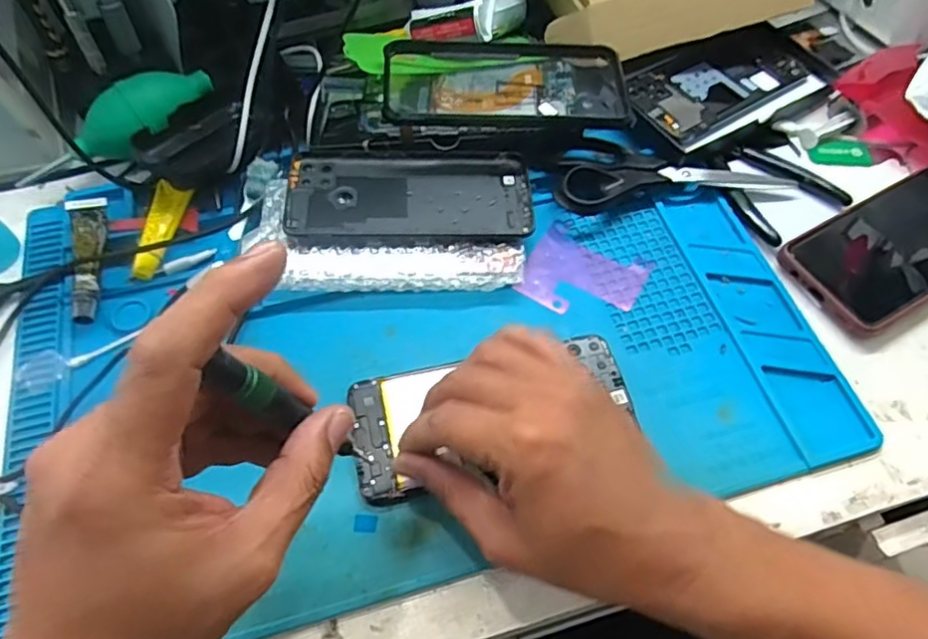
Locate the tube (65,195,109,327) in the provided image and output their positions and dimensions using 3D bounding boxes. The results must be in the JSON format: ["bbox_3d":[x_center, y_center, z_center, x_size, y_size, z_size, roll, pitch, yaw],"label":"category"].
[{"bbox_3d":[-0.242,-0.039,0.406,0.022,0.022,0.088,-13,60,-8],"label":"tube"}]

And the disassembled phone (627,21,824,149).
[{"bbox_3d":[0.210,-0.185,0.493,0.168,0.017,0.083,-27,66,-14],"label":"disassembled phone"}]

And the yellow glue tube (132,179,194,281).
[{"bbox_3d":[-0.203,-0.058,0.415,0.022,0.015,0.070,11,60,6],"label":"yellow glue tube"}]

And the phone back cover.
[{"bbox_3d":[-0.037,-0.086,0.428,0.163,0.007,0.073,-1,58,-4],"label":"phone back cover"}]

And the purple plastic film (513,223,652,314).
[{"bbox_3d":[0.079,-0.028,0.417,0.075,0.004,0.063,27,61,15],"label":"purple plastic film"}]

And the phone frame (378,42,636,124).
[{"bbox_3d":[0.029,-0.171,0.442,0.170,0.015,0.090,-2,60,-5],"label":"phone frame"}]

